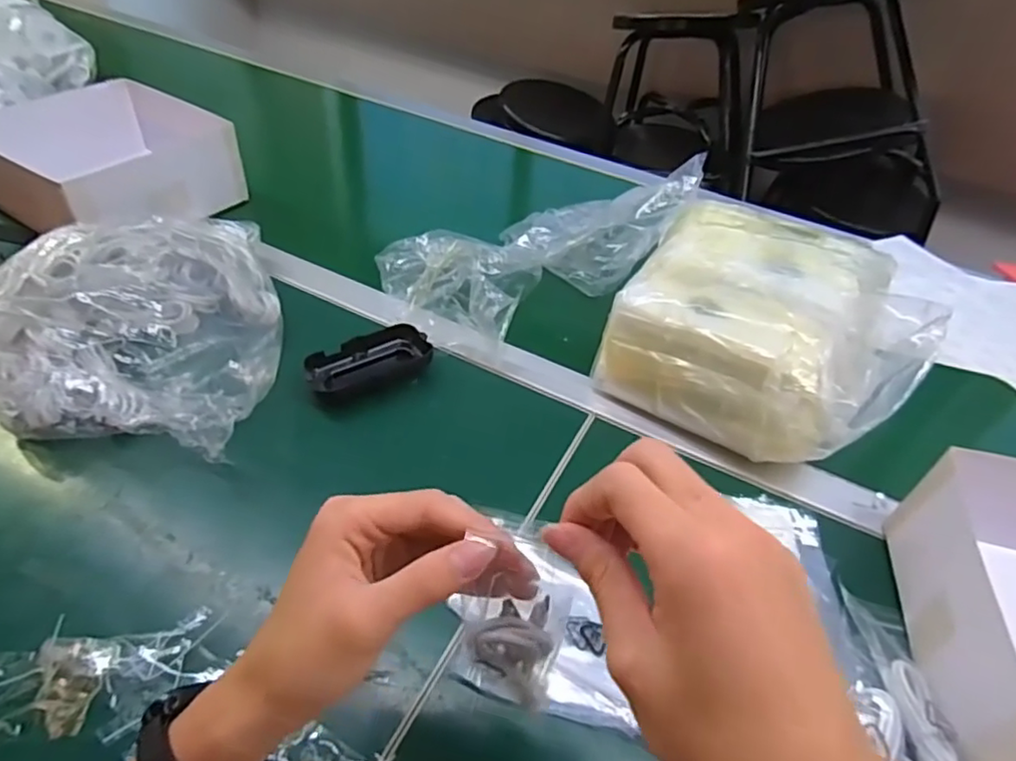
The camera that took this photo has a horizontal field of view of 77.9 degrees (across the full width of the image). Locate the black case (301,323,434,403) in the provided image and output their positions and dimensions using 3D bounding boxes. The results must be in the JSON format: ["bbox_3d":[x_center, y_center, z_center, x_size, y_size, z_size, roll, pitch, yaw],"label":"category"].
[{"bbox_3d":[-0.127,-0.016,0.570,0.107,0.028,0.054,-22,51,-26],"label":"black case"}]

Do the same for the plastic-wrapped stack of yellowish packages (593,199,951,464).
[{"bbox_3d":[0.225,-0.050,0.565,0.222,0.130,0.227,23,47,17],"label":"plastic-wrapped stack of yellowish packages"}]

